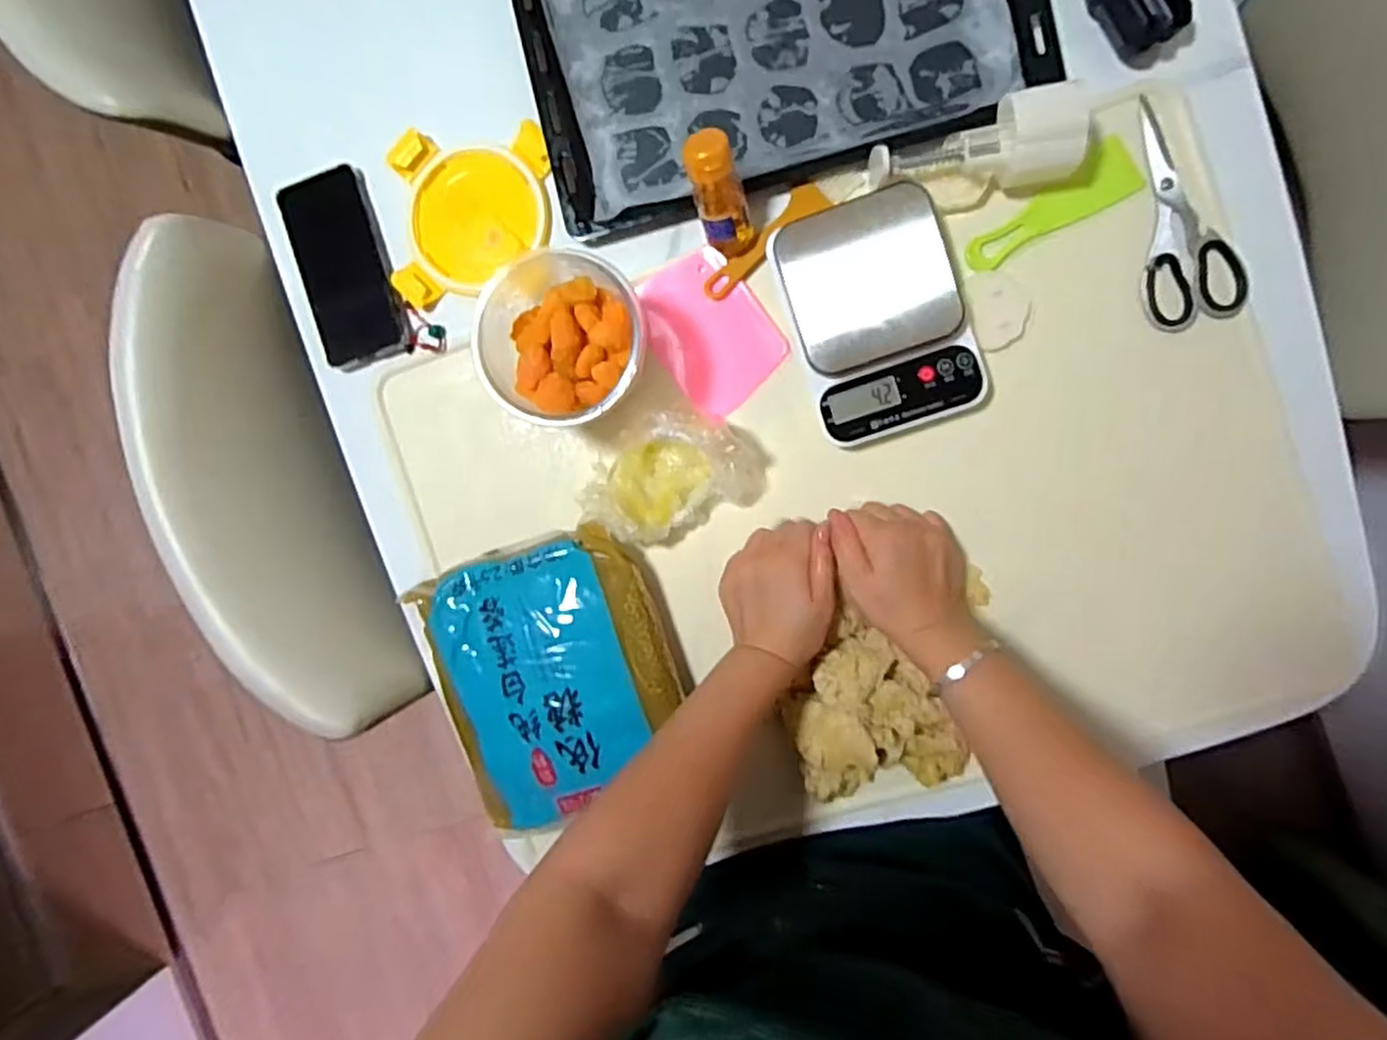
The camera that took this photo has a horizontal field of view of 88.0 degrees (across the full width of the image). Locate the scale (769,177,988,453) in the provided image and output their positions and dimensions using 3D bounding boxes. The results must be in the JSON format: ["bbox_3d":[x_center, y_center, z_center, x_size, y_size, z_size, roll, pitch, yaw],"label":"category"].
[{"bbox_3d":[0.147,-0.160,0.564,0.131,0.030,0.181,-17,91,7],"label":"scale"}]

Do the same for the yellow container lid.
[{"bbox_3d":[-0.189,-0.258,0.609,0.132,0.013,0.135,-1,93,7],"label":"yellow container lid"}]

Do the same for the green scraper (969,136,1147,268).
[{"bbox_3d":[0.276,-0.243,0.560,0.138,0.007,0.041,-28,90,7],"label":"green scraper"}]

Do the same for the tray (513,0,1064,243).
[{"bbox_3d":[0.058,-0.431,0.568,0.394,0.029,0.320,-14,91,7],"label":"tray"}]

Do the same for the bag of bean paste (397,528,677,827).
[{"bbox_3d":[-0.114,0.131,0.601,0.195,0.061,0.225,-18,91,7],"label":"bag of bean paste"}]

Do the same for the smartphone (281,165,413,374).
[{"bbox_3d":[-0.302,-0.216,0.621,0.079,0.014,0.158,-18,91,7],"label":"smartphone"}]

